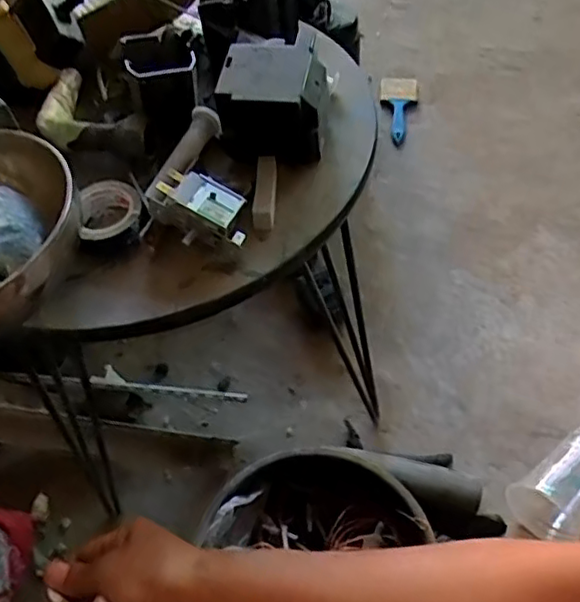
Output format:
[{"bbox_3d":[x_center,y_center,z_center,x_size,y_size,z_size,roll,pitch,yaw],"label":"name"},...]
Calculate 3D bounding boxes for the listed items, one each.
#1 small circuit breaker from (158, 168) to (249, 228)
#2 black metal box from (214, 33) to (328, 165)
[{"bbox_3d":[-0.059,-0.067,0.407,0.053,0.013,0.030,29,56,1],"label":"small circuit breaker"},{"bbox_3d":[-0.010,-0.145,0.450,0.073,0.057,0.070,7,56,11],"label":"black metal box"}]

